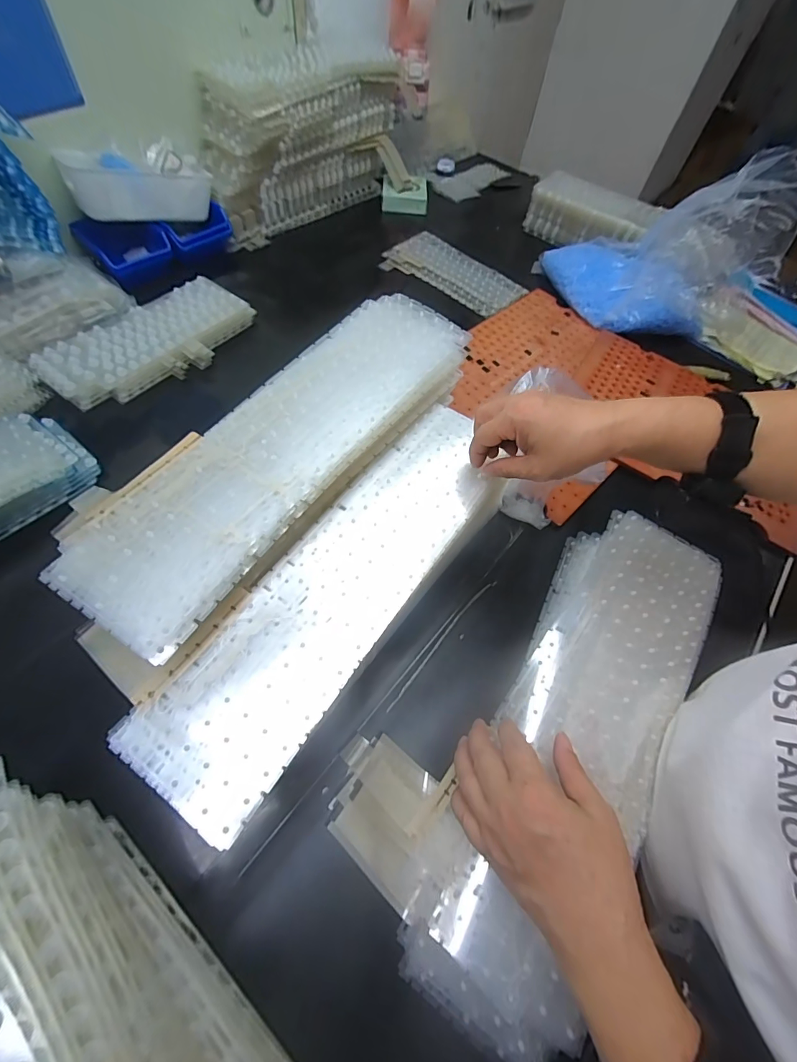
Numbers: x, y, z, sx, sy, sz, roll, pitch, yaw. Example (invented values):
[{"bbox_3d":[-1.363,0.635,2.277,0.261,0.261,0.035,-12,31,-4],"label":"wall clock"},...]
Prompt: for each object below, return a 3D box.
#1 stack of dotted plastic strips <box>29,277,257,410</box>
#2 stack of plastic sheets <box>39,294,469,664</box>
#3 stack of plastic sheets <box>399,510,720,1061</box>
[{"bbox_3d":[-0.378,-0.299,0.635,0.140,0.045,0.316,39,66,17],"label":"stack of dotted plastic strips"},{"bbox_3d":[-0.091,-0.086,0.392,0.136,0.058,0.440,32,64,14],"label":"stack of plastic sheets"},{"bbox_3d":[0.163,0.163,0.361,0.140,0.043,0.456,32,66,14],"label":"stack of plastic sheets"}]

